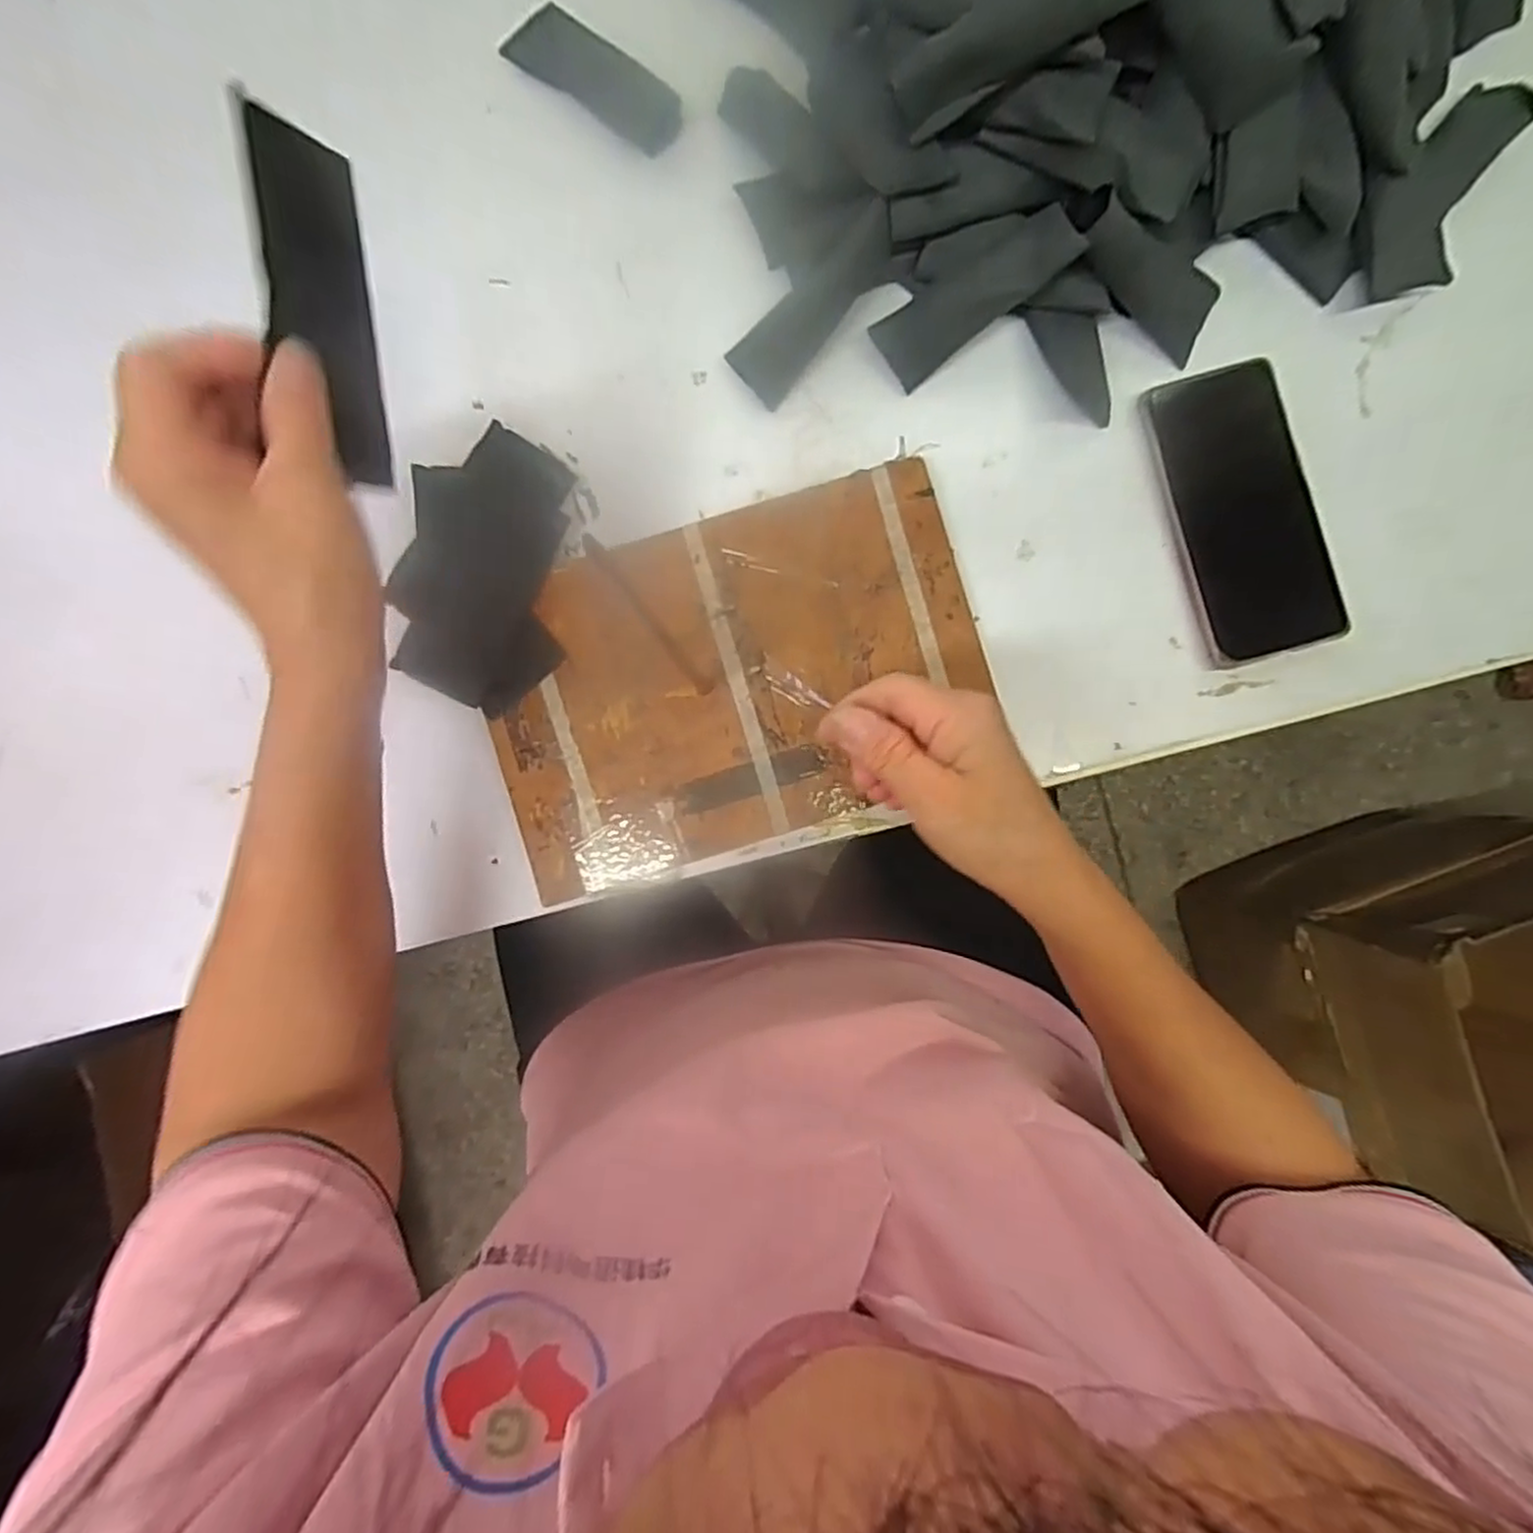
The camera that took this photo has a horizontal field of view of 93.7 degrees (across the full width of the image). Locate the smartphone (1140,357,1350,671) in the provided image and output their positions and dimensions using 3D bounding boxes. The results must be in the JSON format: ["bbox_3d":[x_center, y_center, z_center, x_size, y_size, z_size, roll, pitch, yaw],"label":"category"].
[{"bbox_3d":[0.265,-0.140,0.399,0.077,0.015,0.158,-13,89,0],"label":"smartphone"}]

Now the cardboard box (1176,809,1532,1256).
[{"bbox_3d":[0.877,0.276,0.927,0.436,0.438,0.345,-21,89,0],"label":"cardboard box"}]

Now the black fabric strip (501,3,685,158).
[{"bbox_3d":[-0.094,-0.383,0.401,0.106,0.007,0.038,39,98,3],"label":"black fabric strip"}]

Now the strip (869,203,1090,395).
[{"bbox_3d":[0.108,-0.246,0.376,0.101,0.019,0.037,-24,89,32],"label":"strip"}]

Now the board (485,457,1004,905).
[{"bbox_3d":[-0.016,-0.047,0.399,0.267,0.015,0.176,-17,89,0],"label":"board"}]

